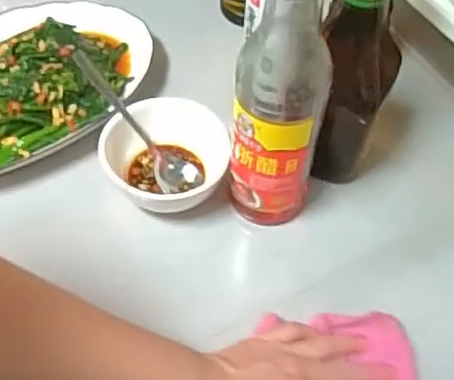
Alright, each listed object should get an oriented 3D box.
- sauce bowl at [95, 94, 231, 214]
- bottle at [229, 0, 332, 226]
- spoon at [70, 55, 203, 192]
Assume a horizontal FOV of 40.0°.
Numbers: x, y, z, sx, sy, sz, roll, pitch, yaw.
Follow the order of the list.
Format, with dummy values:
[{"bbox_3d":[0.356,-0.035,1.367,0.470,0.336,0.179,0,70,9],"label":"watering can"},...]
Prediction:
[{"bbox_3d":[-0.057,-0.025,0.568,0.105,0.069,0.110,1,55,-2],"label":"sauce bowl"},{"bbox_3d":[0.040,-0.077,0.457,0.065,0.283,0.064,8,55,2],"label":"bottle"},{"bbox_3d":[-0.086,-0.058,0.569,0.039,0.032,0.155,-38,87,-26],"label":"spoon"}]

